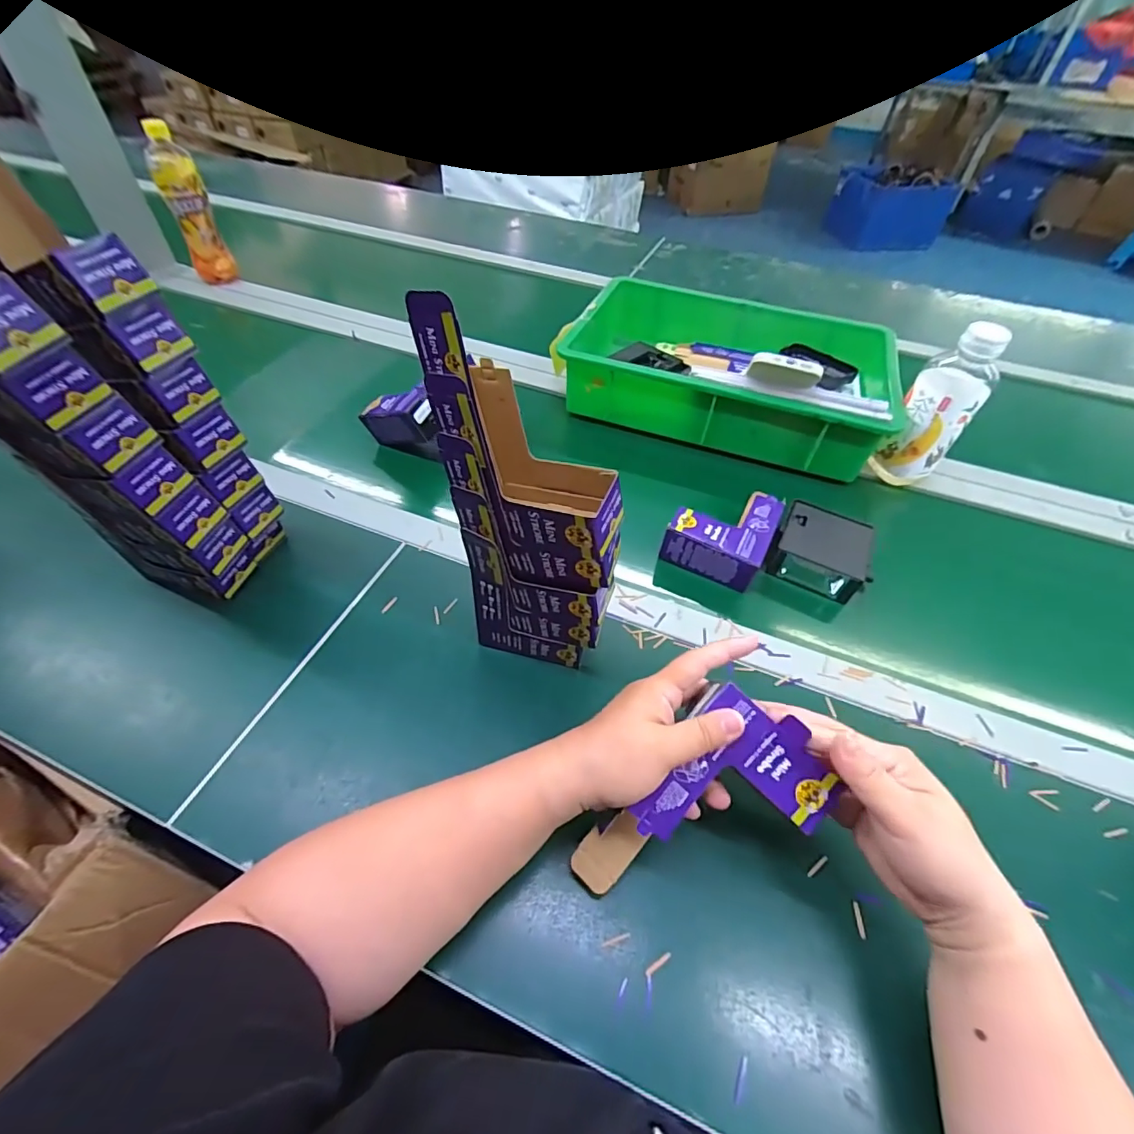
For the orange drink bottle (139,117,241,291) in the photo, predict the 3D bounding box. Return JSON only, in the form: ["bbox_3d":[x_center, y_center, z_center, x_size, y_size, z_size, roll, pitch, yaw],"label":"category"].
[{"bbox_3d":[-0.642,-0.606,0.882,0.066,0.224,0.064,-20,54,-18],"label":"orange drink bottle"}]

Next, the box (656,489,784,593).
[{"bbox_3d":[0.168,-0.039,0.551,0.097,0.044,0.105,24,53,16],"label":"box"}]

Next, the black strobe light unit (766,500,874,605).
[{"bbox_3d":[0.271,-0.016,0.550,0.093,0.048,0.089,27,54,19],"label":"black strobe light unit"}]

